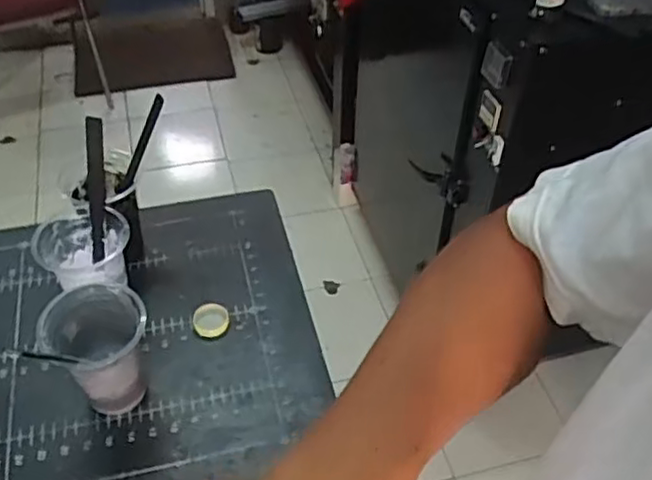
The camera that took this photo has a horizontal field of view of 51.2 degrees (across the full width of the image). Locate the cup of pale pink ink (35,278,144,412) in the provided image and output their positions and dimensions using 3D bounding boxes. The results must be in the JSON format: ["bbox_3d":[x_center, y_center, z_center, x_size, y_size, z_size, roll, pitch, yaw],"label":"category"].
[{"bbox_3d":[-0.207,0.105,0.625,0.089,0.105,0.088,-11,47,-12],"label":"cup of pale pink ink"}]

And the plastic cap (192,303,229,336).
[{"bbox_3d":[-0.124,0.085,0.736,0.038,0.011,0.040,2,44,-2],"label":"plastic cap"}]

